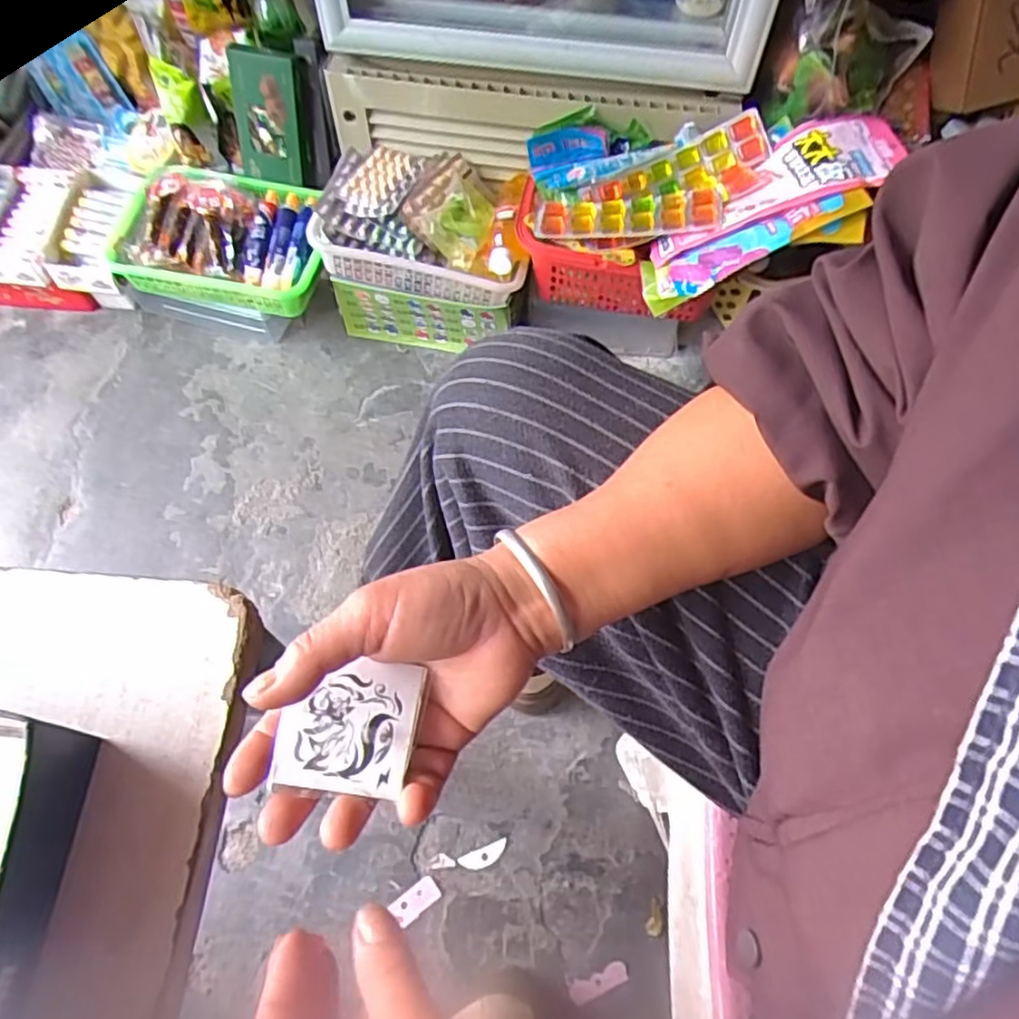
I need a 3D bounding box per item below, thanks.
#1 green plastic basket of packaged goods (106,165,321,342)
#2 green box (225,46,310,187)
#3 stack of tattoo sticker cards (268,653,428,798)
[{"bbox_3d":[-0.378,-0.344,0.961,0.277,0.154,0.188,6,64,2],"label":"green plastic basket of packaged goods"},{"bbox_3d":[-0.315,-0.520,0.911,0.097,0.164,0.044,16,53,1],"label":"green box"},{"bbox_3d":[-0.068,0.094,0.300,0.054,0.011,0.052,7,64,3],"label":"stack of tattoo sticker cards"}]

